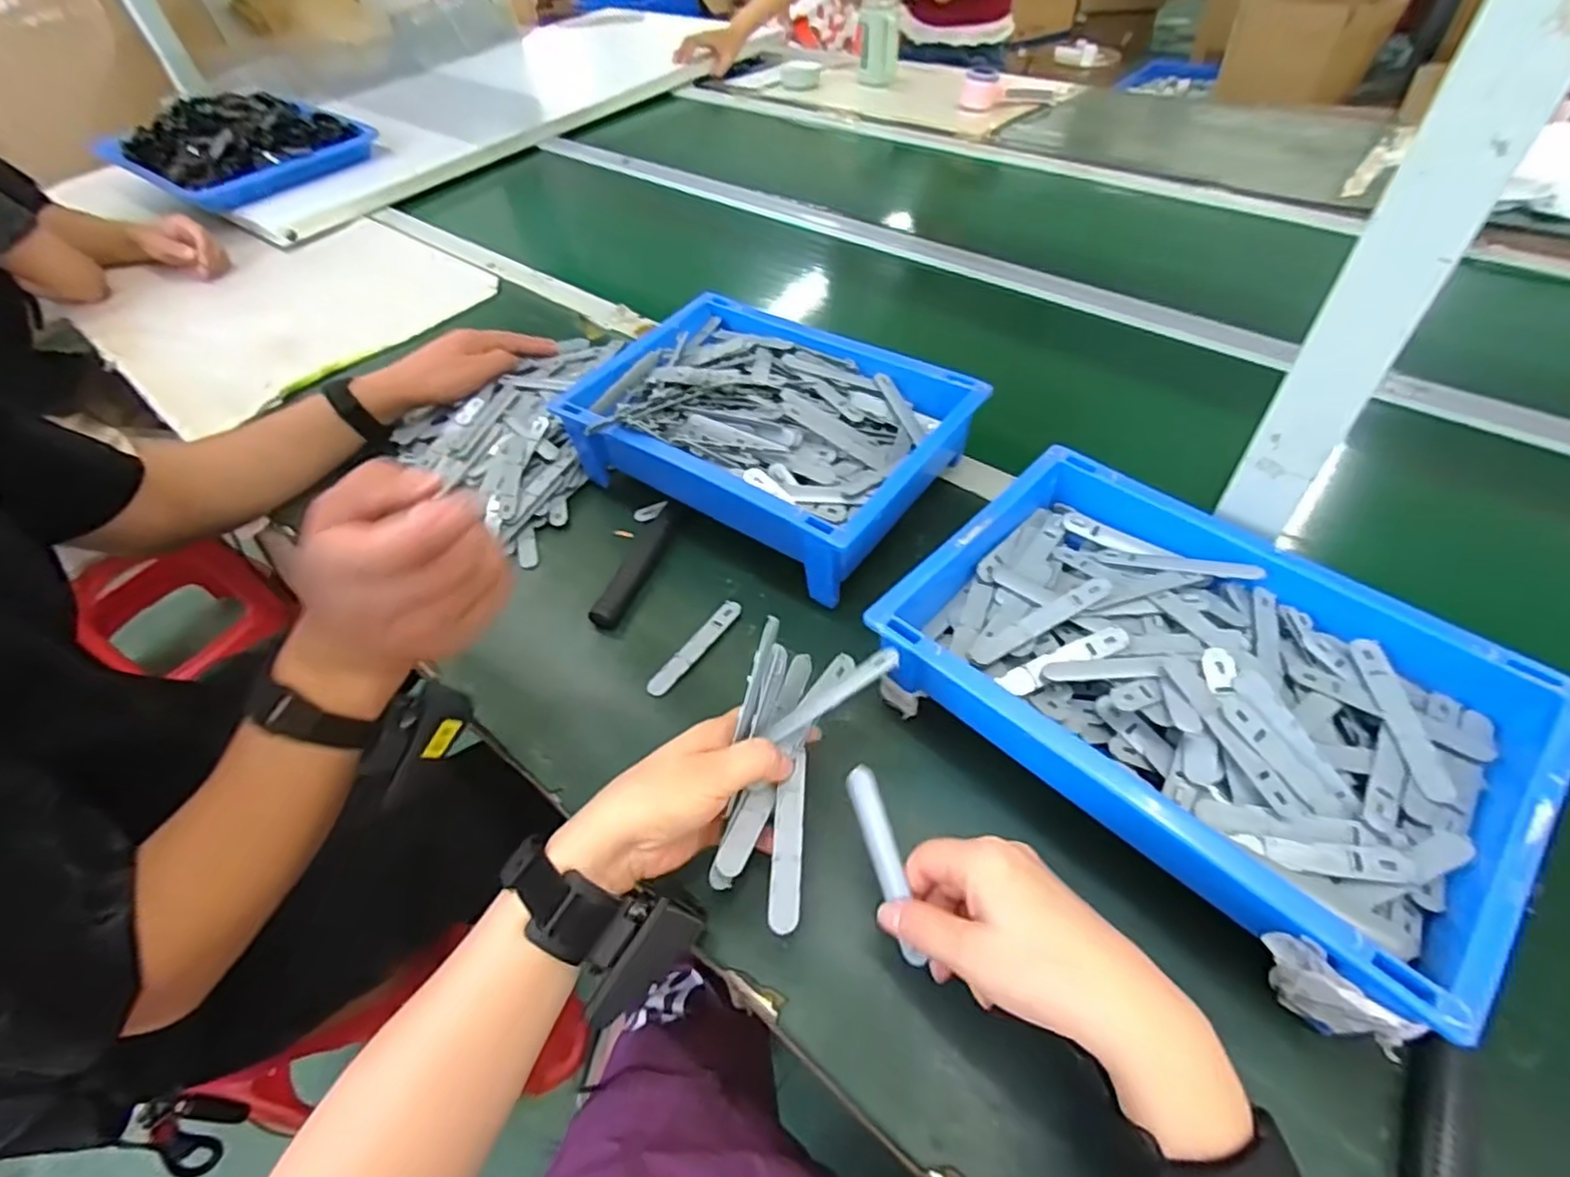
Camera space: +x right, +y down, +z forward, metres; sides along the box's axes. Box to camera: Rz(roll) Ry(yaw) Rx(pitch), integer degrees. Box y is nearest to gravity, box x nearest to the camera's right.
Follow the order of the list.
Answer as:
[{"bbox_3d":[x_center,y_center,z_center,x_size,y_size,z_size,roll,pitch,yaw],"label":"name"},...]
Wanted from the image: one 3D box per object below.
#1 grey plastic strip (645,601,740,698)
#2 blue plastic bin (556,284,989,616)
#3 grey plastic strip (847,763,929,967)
[{"bbox_3d":[-0.066,0.043,0.508,0.016,0.005,0.095,29,57,25],"label":"grey plastic strip"},{"bbox_3d":[-0.013,-0.138,0.598,0.305,0.089,0.222,29,57,26],"label":"blue plastic bin"},{"bbox_3d":[0.052,0.140,0.353,0.014,0.006,0.096,-14,73,-6],"label":"grey plastic strip"}]

